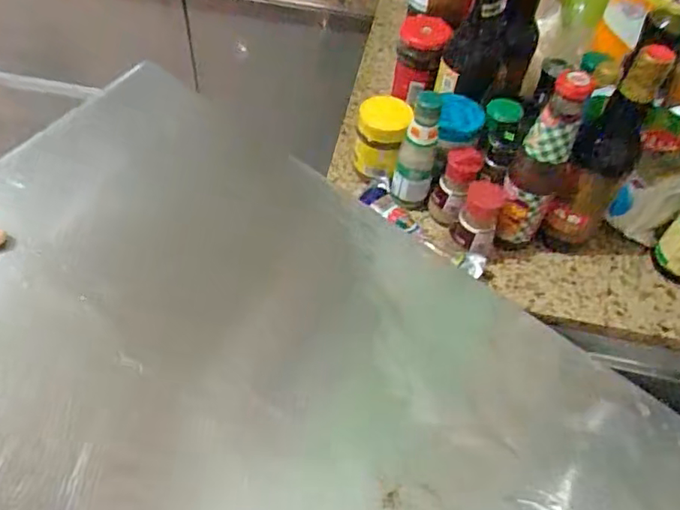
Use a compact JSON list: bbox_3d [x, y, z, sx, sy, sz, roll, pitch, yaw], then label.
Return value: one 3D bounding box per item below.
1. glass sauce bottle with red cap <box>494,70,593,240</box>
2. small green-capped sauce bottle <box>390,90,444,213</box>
[{"bbox_3d":[0.200,-0.085,0.577,0.048,0.195,0.043,26,54,14],"label":"glass sauce bottle with red cap"},{"bbox_3d":[0.088,-0.116,0.640,0.041,0.128,0.050,14,52,5],"label":"small green-capped sauce bottle"}]

